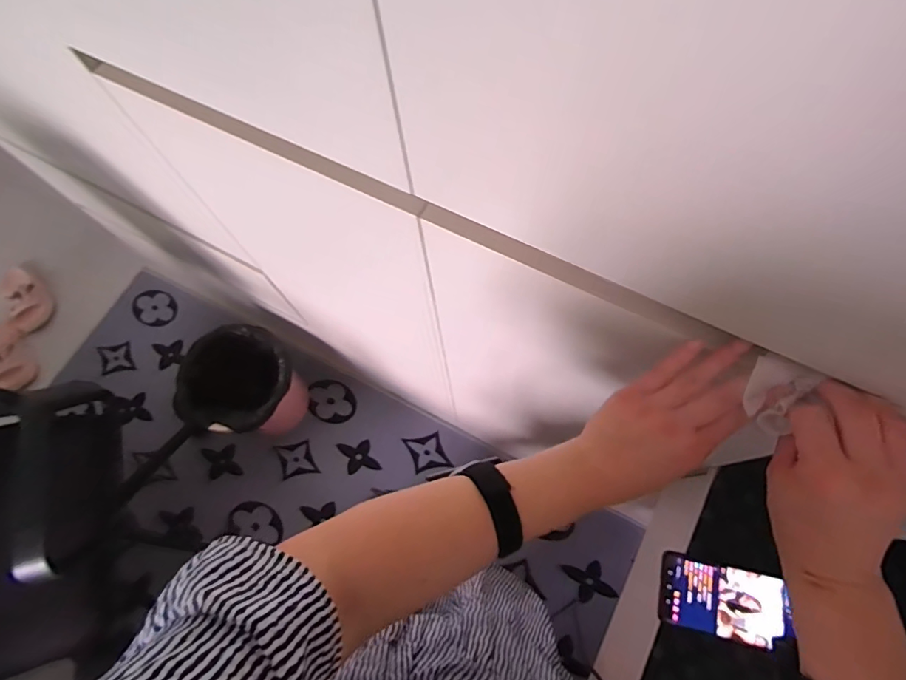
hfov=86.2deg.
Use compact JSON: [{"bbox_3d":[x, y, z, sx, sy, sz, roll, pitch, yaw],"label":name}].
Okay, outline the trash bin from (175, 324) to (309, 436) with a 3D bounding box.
[{"bbox_3d":[-0.574,0.151,1.408,0.305,0.377,0.278,19,71,10],"label":"trash bin"}]

